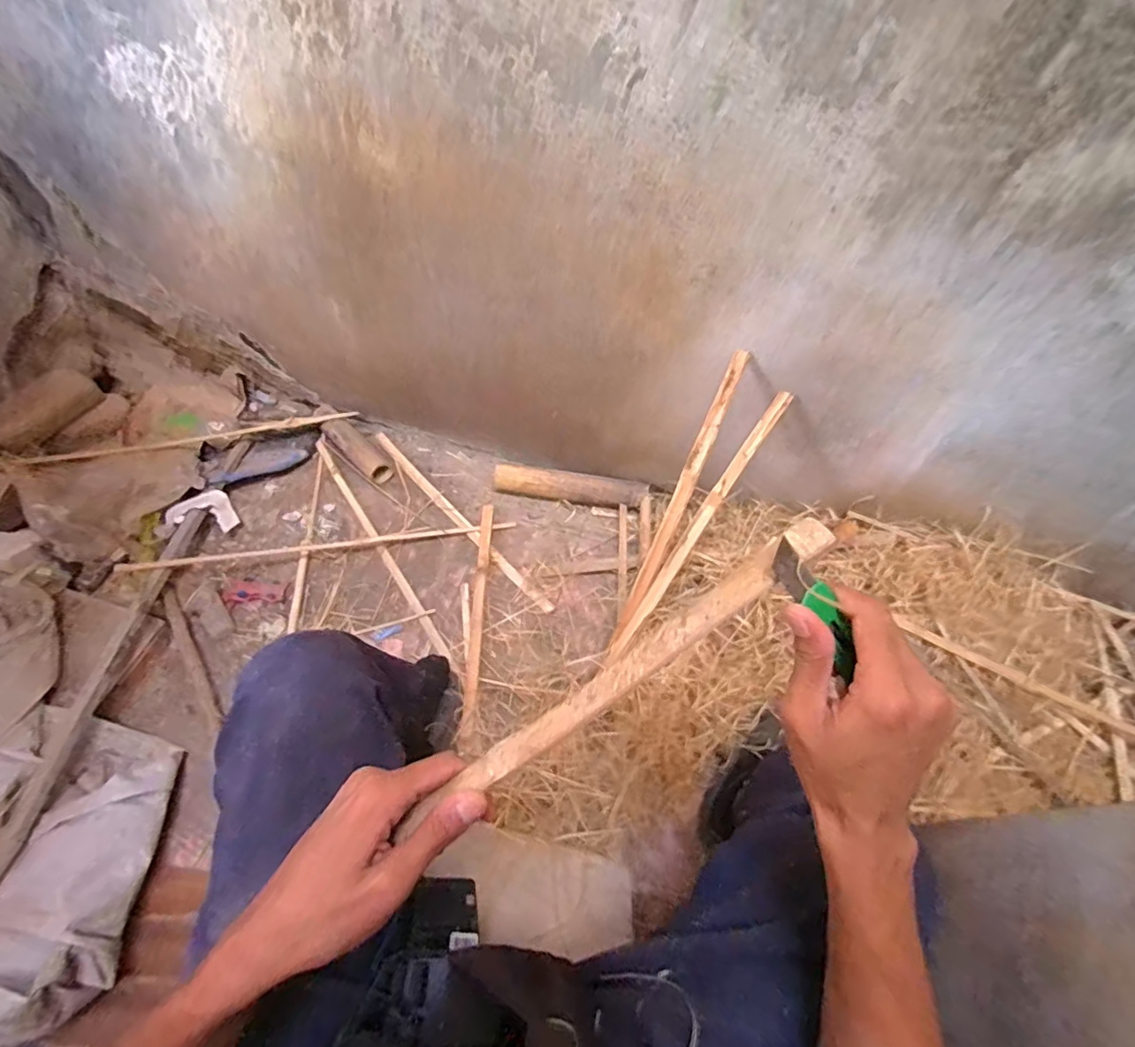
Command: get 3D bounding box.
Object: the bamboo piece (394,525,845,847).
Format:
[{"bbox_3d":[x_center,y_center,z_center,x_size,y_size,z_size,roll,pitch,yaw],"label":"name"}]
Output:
[{"bbox_3d":[0.026,0.094,0.326,0.298,0.010,0.022,-37,65,6],"label":"bamboo piece"}]

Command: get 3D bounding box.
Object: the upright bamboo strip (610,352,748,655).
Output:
[{"bbox_3d":[0.185,-0.036,0.913,0.028,0.014,0.513,24,97,11],"label":"upright bamboo strip"}]

